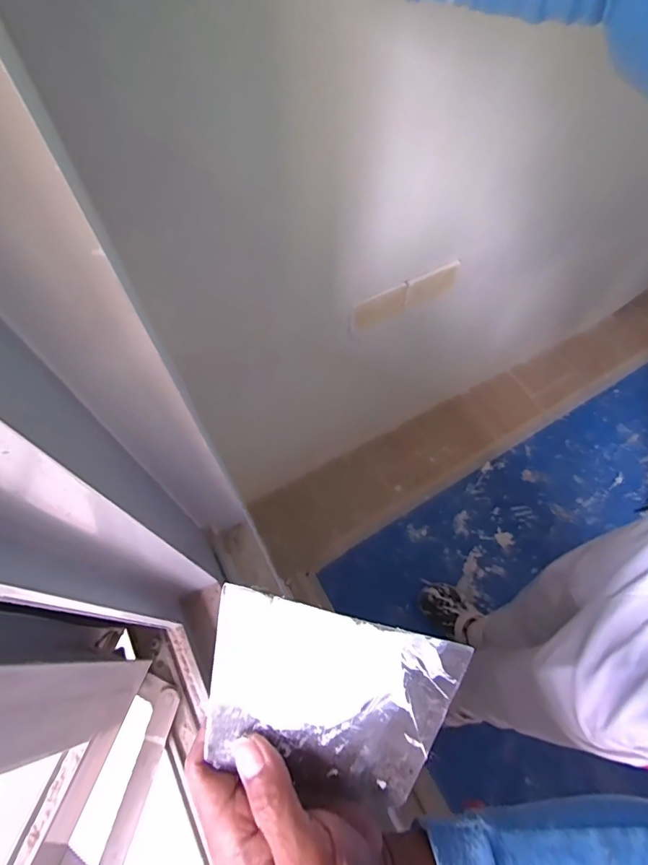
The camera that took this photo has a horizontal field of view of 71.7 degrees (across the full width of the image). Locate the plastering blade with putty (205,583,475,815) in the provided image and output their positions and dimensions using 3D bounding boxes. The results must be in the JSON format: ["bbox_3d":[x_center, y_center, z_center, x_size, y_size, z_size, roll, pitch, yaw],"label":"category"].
[{"bbox_3d":[0.000,0.145,0.249,0.138,0.006,0.098,25,84,-7],"label":"plastering blade with putty"}]

